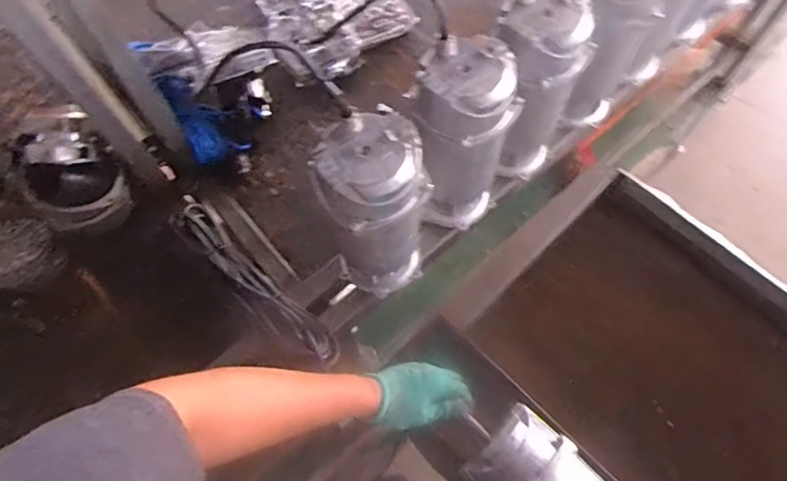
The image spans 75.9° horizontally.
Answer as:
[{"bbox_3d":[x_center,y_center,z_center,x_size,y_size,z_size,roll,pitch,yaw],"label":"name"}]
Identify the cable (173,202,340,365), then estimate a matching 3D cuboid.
[{"bbox_3d":[-0.225,0.064,0.783,0.362,0.053,0.070,40,72,18],"label":"cable"}]

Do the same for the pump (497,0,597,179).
[{"bbox_3d":[0.204,-0.225,0.781,0.129,0.284,0.114,-28,67,-11],"label":"pump"}]

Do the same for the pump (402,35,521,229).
[{"bbox_3d":[0.100,-0.138,0.742,0.133,0.287,0.117,-10,65,-3],"label":"pump"}]

